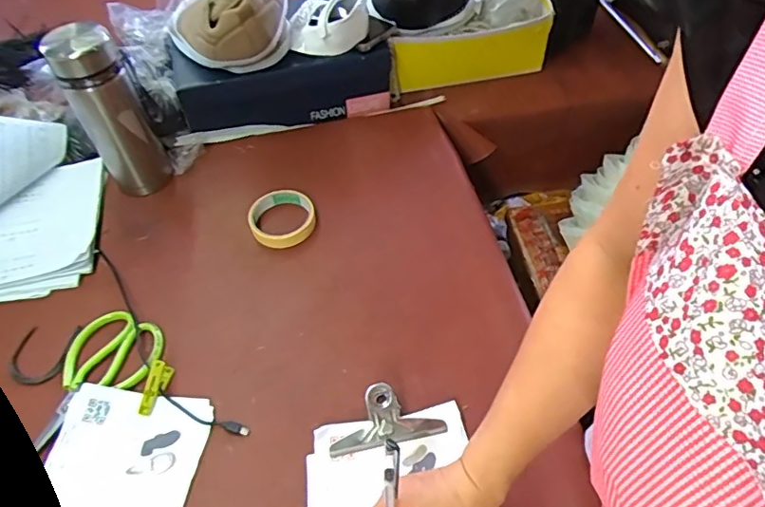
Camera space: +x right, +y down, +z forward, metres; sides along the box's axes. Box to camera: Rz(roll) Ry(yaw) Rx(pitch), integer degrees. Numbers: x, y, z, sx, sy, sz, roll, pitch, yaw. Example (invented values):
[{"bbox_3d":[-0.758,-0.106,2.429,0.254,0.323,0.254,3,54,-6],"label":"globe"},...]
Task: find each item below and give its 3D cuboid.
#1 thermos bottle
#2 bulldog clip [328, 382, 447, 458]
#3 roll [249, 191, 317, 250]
[{"bbox_3d":[-0.365,-0.185,0.731,0.085,0.240,0.074,-27,55,-17],"label":"thermos bottle"},{"bbox_3d":[0.002,0.165,0.544,0.119,0.036,0.054,-10,52,-4],"label":"bulldog clip"},{"bbox_3d":[-0.137,-0.049,0.731,0.087,0.017,0.087,-23,54,-14],"label":"roll"}]

